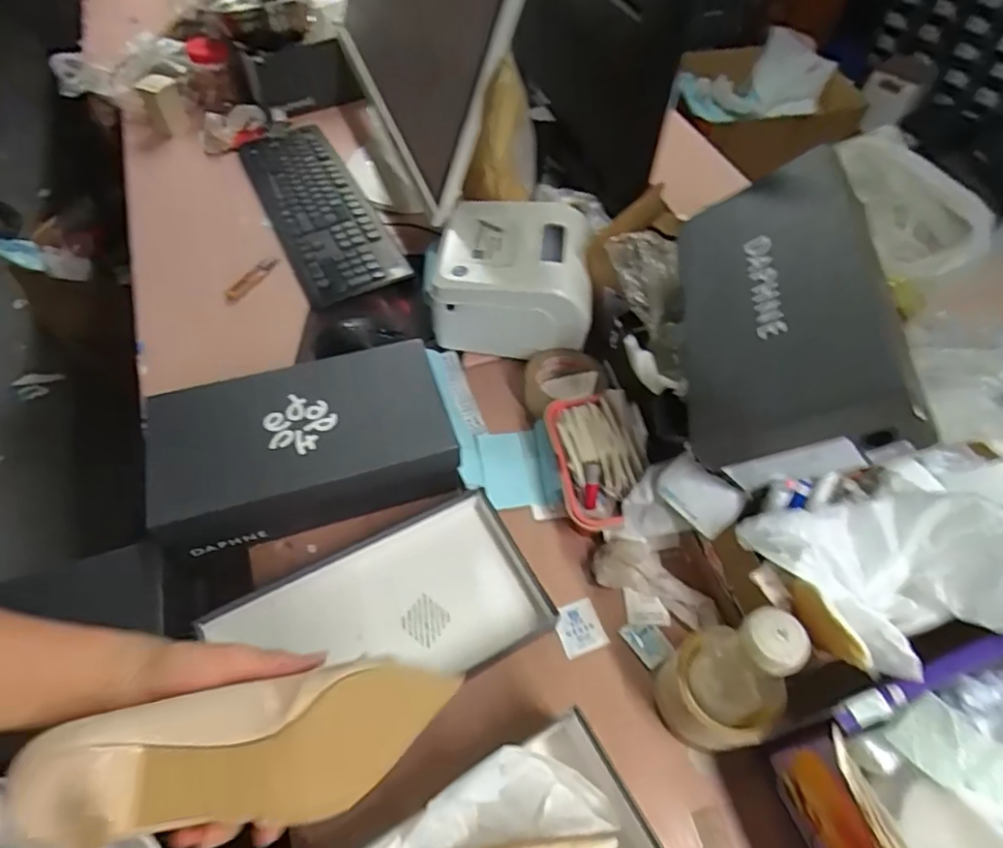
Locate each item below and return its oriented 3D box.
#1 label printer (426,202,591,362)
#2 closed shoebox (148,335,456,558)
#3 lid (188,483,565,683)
[{"bbox_3d":[0.015,-0.192,0.771,0.198,0.119,0.168,6,55,2],"label":"label printer"},{"bbox_3d":[-0.209,0.021,0.641,0.291,0.102,0.157,-15,57,-12],"label":"closed shoebox"},{"bbox_3d":[-0.111,0.192,0.575,0.296,0.031,0.166,-24,59,-18],"label":"lid"}]

